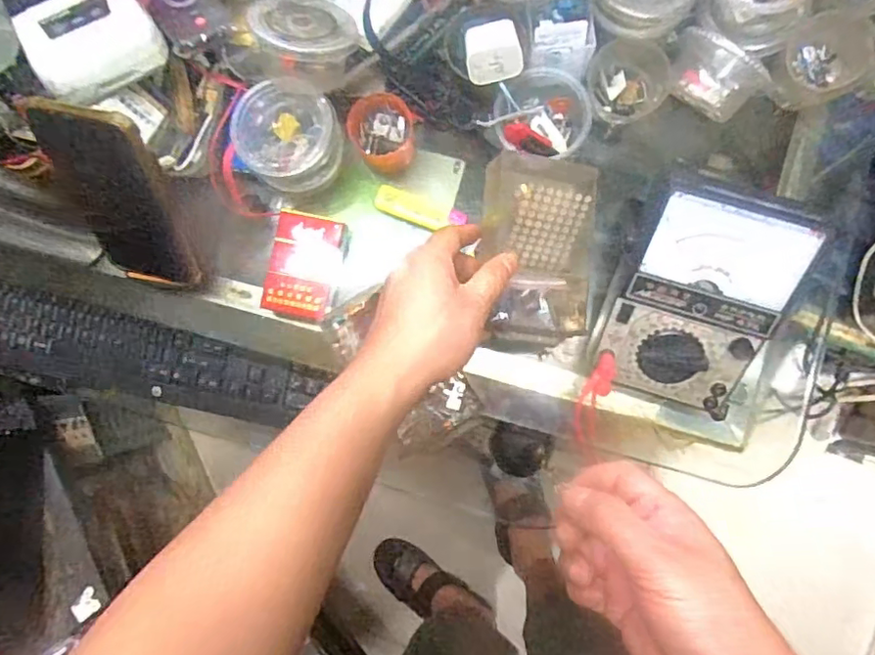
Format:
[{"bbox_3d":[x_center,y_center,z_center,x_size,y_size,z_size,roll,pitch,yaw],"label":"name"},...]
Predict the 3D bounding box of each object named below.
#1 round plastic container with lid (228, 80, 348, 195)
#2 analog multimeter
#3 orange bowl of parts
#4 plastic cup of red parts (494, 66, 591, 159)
[{"bbox_3d":[-0.118,-0.150,0.467,0.075,0.052,0.075,0,87,4],"label":"round plastic container with lid"},{"bbox_3d":[0.189,-0.019,0.432,0.108,0.044,0.160,13,121,6],"label":"analog multimeter"},{"bbox_3d":[-0.047,-0.164,0.507,0.052,0.048,0.052,0,87,4],"label":"orange bowl of parts"},{"bbox_3d":[0.087,-0.179,0.497,0.074,0.048,0.074,0,87,4],"label":"plastic cup of red parts"}]

